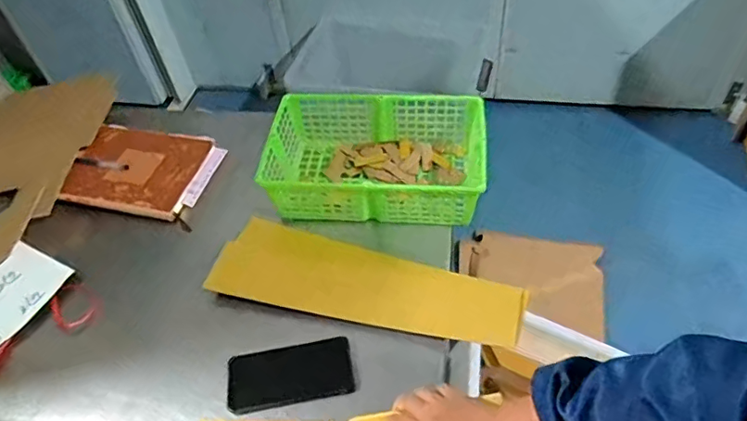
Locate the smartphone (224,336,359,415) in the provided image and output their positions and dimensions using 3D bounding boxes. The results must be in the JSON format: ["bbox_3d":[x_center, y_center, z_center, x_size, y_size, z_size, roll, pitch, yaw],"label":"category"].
[{"bbox_3d":[-0.107,0.210,0.689,0.157,0.015,0.077,-10,49,-3],"label":"smartphone"}]

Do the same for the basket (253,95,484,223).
[{"bbox_3d":[0.004,-0.085,0.875,0.343,0.102,0.202,4,50,9],"label":"basket"}]

